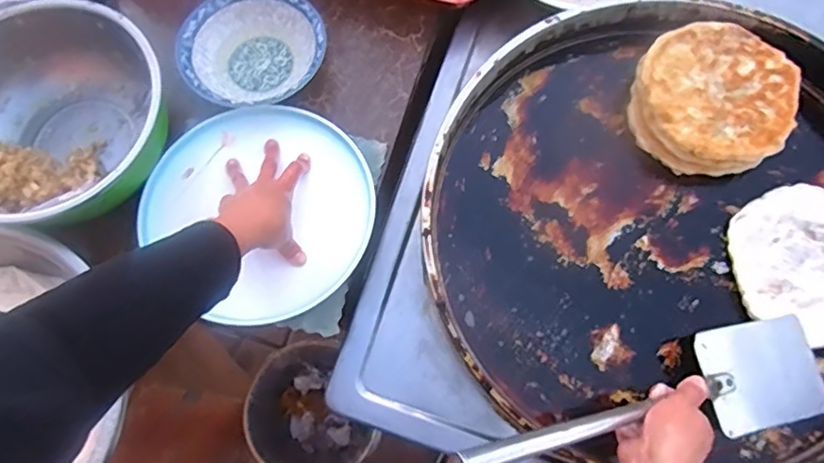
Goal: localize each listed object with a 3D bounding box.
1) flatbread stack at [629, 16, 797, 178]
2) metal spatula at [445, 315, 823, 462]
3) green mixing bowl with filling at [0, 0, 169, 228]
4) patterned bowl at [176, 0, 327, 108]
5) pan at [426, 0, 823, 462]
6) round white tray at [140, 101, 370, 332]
[{"bbox_3d":[0.342,-0.150,0.666,0.167,0.063,0.167,5,72,1],"label":"flatbread stack"},{"bbox_3d":[0.223,0.149,0.496,0.448,0.039,0.099,-2,69,-33],"label":"metal spatula"},{"bbox_3d":[-0.397,-0.122,0.646,0.255,0.105,0.248,37,75,11],"label":"green mixing bowl with filling"},{"bbox_3d":[-0.192,-0.219,0.703,0.160,0.047,0.169,0,72,0],"label":"patterned bowl"},{"bbox_3d":[0.288,-0.006,0.621,0.523,0.069,0.515,0,72,0],"label":"pan"},{"bbox_3d":[-0.165,-0.028,0.654,0.233,0.045,0.253,0,72,0],"label":"round white tray"}]

